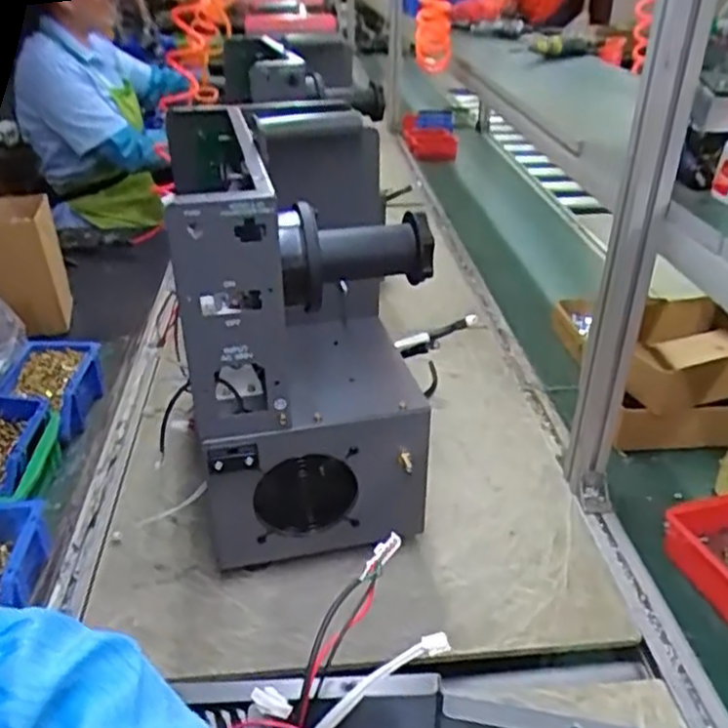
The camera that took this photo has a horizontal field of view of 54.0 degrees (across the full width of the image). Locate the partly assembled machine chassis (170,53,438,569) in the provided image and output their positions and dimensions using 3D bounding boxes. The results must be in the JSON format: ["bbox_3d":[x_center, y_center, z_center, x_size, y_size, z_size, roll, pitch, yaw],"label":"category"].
[{"bbox_3d":[-0.097,-0.063,0.869,0.242,0.417,0.411,-8,32,-13],"label":"partly assembled machine chassis"}]

